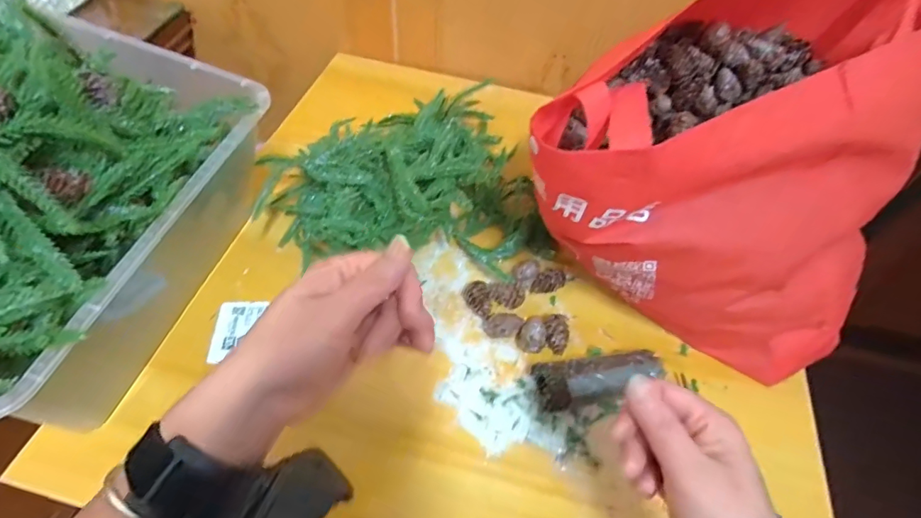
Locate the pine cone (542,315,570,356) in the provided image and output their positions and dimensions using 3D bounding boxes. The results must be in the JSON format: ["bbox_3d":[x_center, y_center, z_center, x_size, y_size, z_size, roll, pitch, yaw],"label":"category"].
[{"bbox_3d":[0.084,0.067,0.420,0.024,0.027,0.025,2,54,-3],"label":"pine cone"}]

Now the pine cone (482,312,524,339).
[{"bbox_3d":[0.038,0.062,0.423,0.034,0.022,0.021,8,54,2],"label":"pine cone"}]

